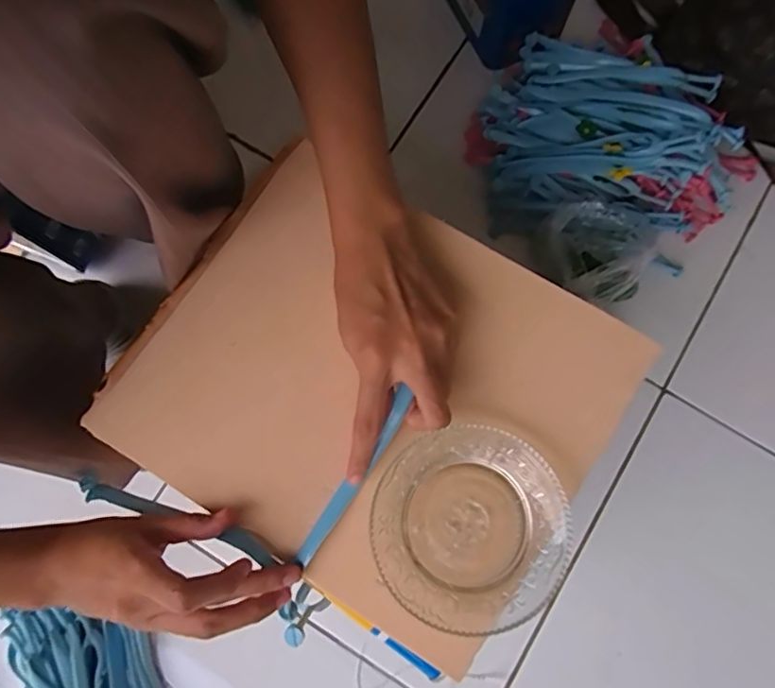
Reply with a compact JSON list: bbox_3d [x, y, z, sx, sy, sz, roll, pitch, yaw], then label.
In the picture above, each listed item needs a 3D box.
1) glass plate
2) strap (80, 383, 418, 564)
[{"bbox_3d":[0.049,0.109,0.337,0.112,0.019,0.111,0,80,0],"label":"glass plate"},{"bbox_3d":[-0.084,0.099,0.360,0.222,0.047,0.086,-15,80,-3],"label":"strap"}]

